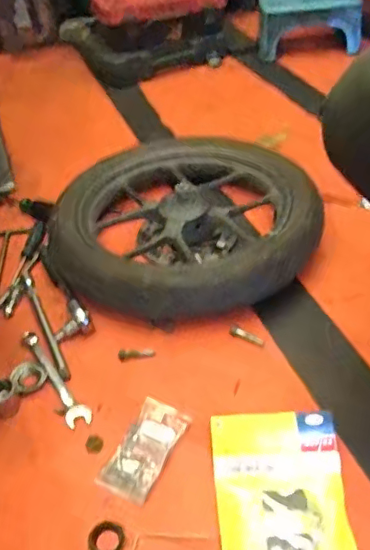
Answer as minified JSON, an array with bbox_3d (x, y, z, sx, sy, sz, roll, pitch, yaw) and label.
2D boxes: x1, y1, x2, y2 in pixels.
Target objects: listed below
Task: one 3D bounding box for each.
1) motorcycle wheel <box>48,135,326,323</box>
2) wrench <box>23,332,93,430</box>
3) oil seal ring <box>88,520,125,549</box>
[{"bbox_3d":[0.006,-0.095,0.983,0.421,0.096,0.400,-4,41,3],"label":"motorcycle wheel"},{"bbox_3d":[-0.188,0.147,0.805,0.032,0.010,0.198,-26,45,-21],"label":"wrench"},{"bbox_3d":[-0.088,0.294,0.621,0.039,0.004,0.041,-4,41,3],"label":"oil seal ring"}]

